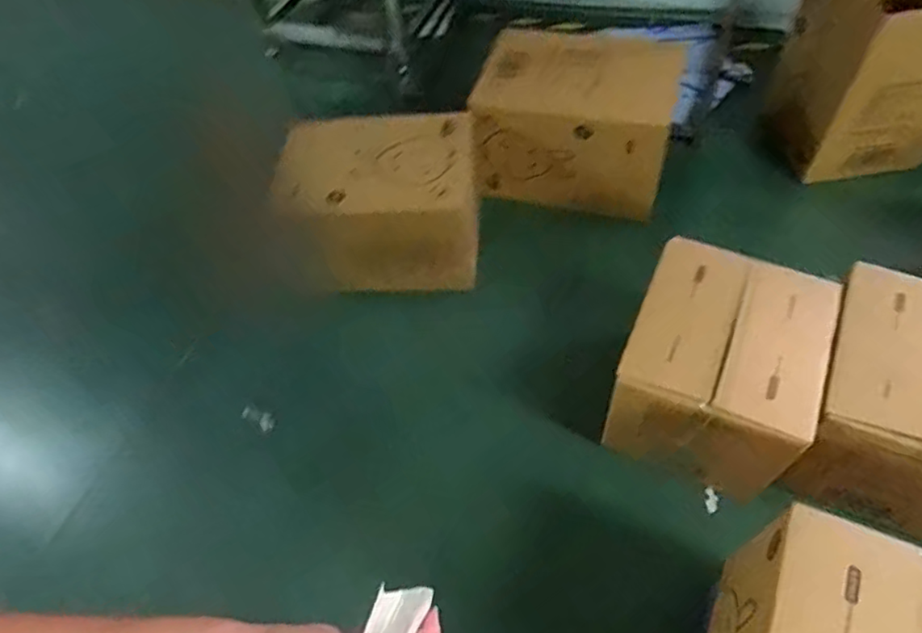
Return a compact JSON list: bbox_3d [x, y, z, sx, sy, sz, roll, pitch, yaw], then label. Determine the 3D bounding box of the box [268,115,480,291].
[{"bbox_3d":[-0.202,-0.301,1.600,0.485,0.322,0.308,-4,59,2],"label":"box"}]

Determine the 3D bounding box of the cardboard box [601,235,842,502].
[{"bbox_3d":[0.520,0.107,1.250,0.327,0.323,0.371,20,61,19],"label":"cardboard box"}]

